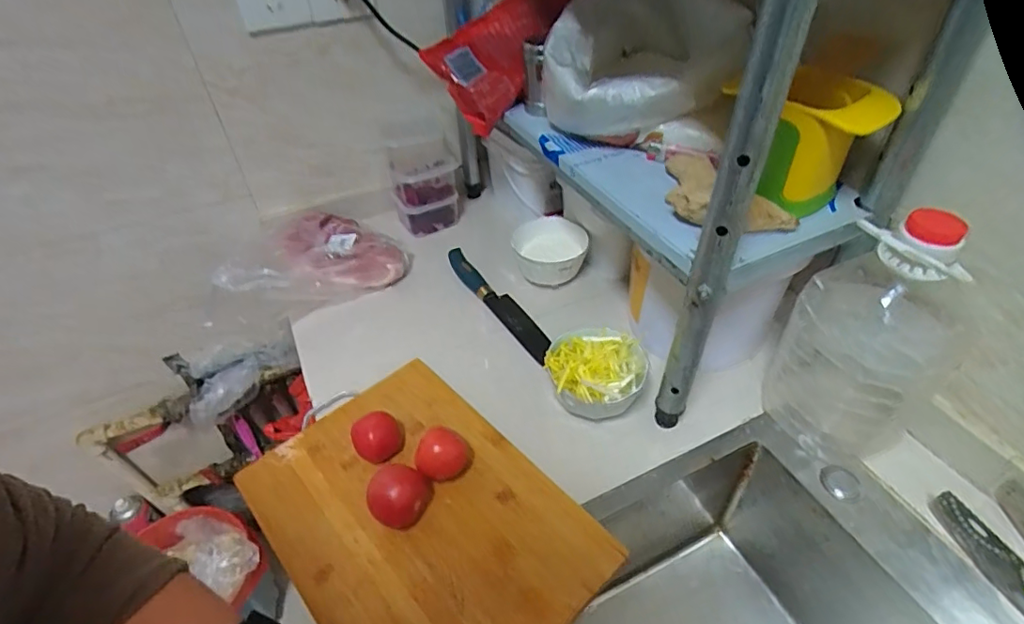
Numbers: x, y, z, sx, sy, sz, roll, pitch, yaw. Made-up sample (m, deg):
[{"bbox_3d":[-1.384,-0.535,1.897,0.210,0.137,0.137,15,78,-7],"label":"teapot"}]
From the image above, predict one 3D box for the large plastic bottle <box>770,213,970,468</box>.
[{"bbox_3d":[0.345,0.025,0.521,0.113,0.257,0.134,-35,52,-29],"label":"large plastic bottle"}]

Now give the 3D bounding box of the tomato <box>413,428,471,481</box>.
[{"bbox_3d":[-0.067,0.143,0.542,0.045,0.051,0.046,4,44,8],"label":"tomato"}]

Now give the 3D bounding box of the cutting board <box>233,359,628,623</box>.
[{"bbox_3d":[-0.094,0.202,0.526,0.237,0.030,0.337,-35,53,-29],"label":"cutting board"}]

